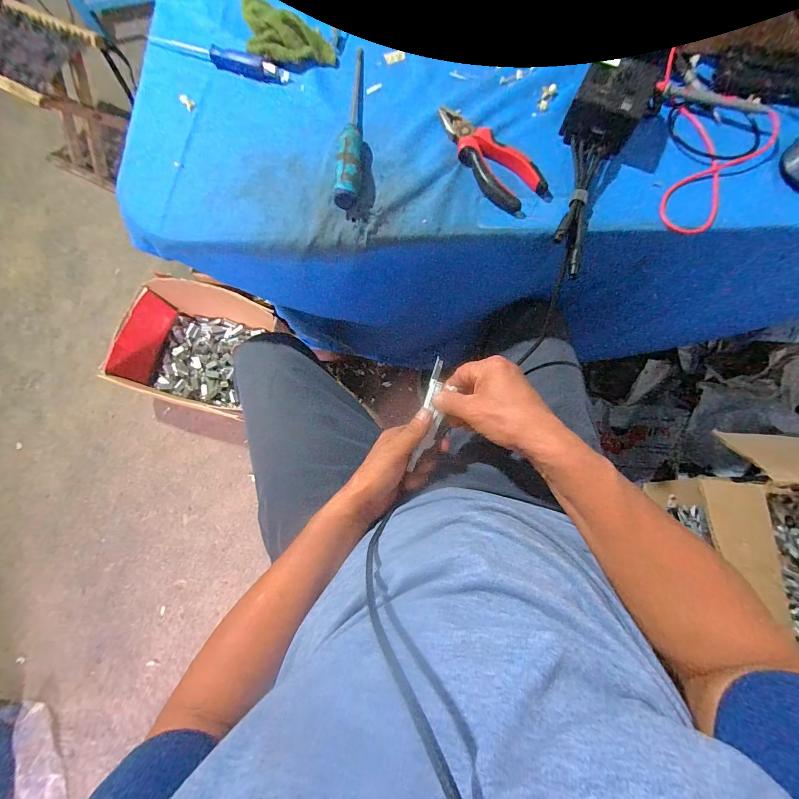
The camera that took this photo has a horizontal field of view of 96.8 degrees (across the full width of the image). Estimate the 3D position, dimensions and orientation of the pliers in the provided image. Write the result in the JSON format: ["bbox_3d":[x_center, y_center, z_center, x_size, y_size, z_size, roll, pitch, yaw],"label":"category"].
[{"bbox_3d":[0.099,-0.270,0.401,0.052,0.017,0.153,-43,80,-9],"label":"pliers"}]

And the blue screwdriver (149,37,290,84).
[{"bbox_3d":[-0.232,-0.434,0.450,0.190,0.017,0.027,21,77,6],"label":"blue screwdriver"}]

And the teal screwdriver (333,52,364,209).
[{"bbox_3d":[-0.052,-0.330,0.415,0.024,0.030,0.241,2,76,1],"label":"teal screwdriver"}]

